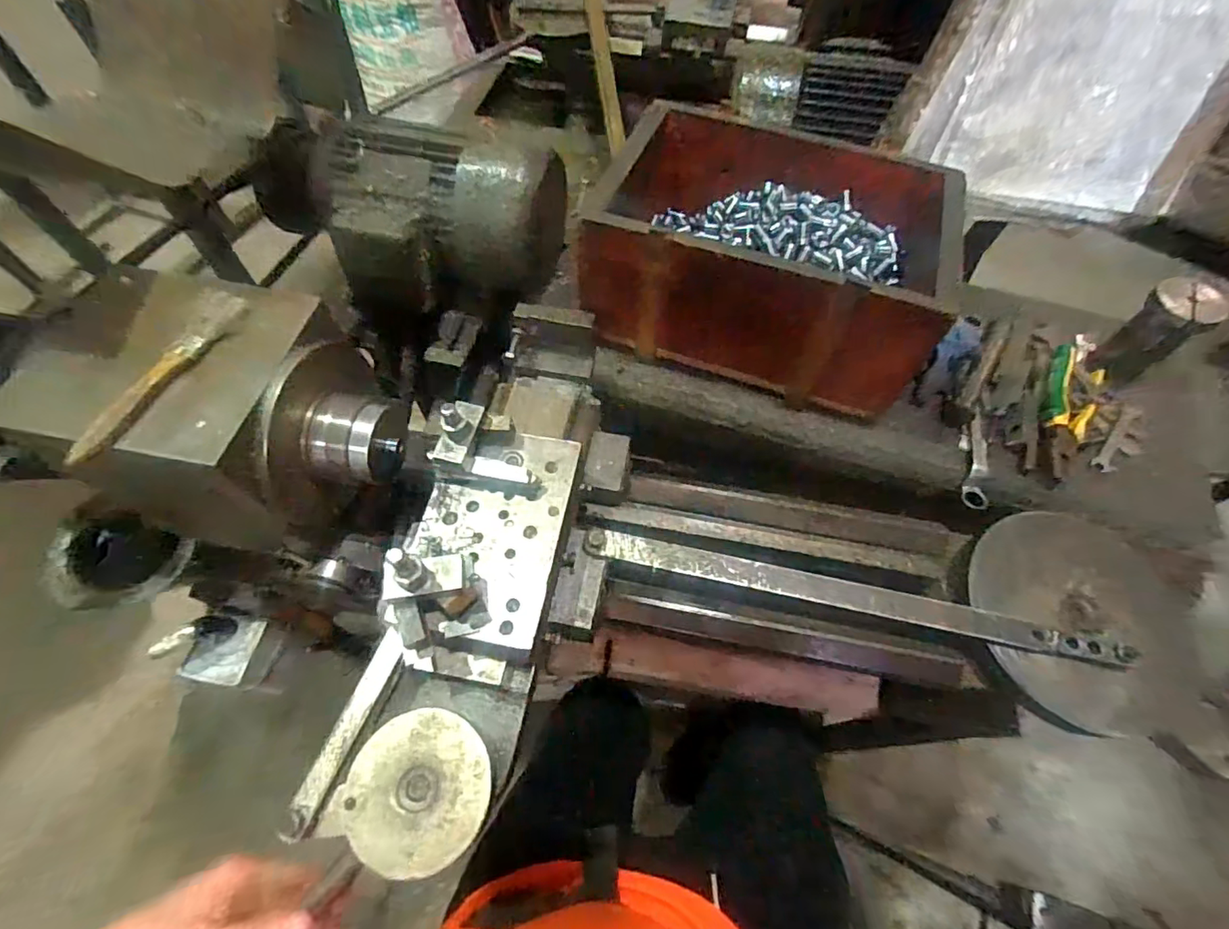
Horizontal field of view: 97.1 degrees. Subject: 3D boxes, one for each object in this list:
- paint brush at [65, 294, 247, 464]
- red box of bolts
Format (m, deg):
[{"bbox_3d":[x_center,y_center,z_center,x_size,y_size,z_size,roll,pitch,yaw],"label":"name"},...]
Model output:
[{"bbox_3d":[-0.315,-0.065,0.377,0.032,0.013,0.151,18,61,8],"label":"paint brush"},{"bbox_3d":[0.167,-0.237,0.610,0.337,0.155,0.265,18,61,8],"label":"red box of bolts"}]

